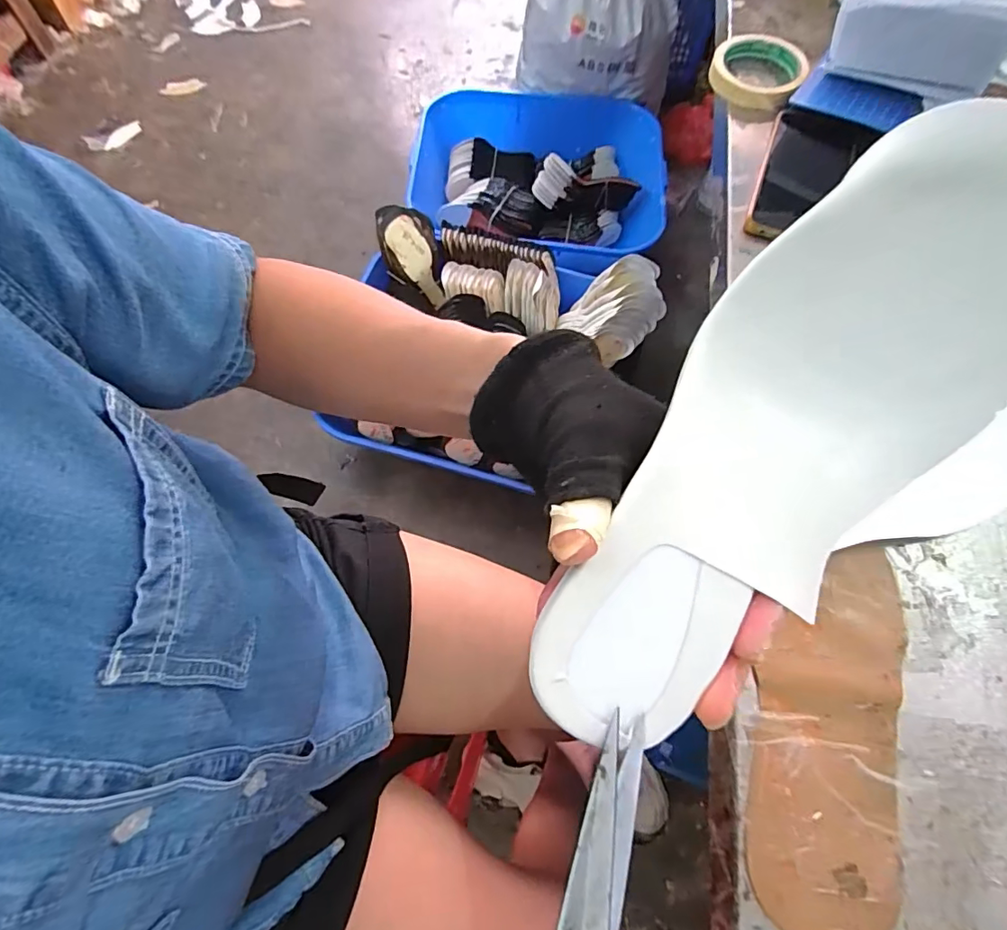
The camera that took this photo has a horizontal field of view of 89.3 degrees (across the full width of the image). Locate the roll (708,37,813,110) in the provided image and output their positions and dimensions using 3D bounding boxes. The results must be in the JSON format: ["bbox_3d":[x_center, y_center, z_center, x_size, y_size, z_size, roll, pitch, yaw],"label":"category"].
[{"bbox_3d":[0.258,-0.403,0.515,0.089,0.020,0.093,0,68,0],"label":"roll"}]

